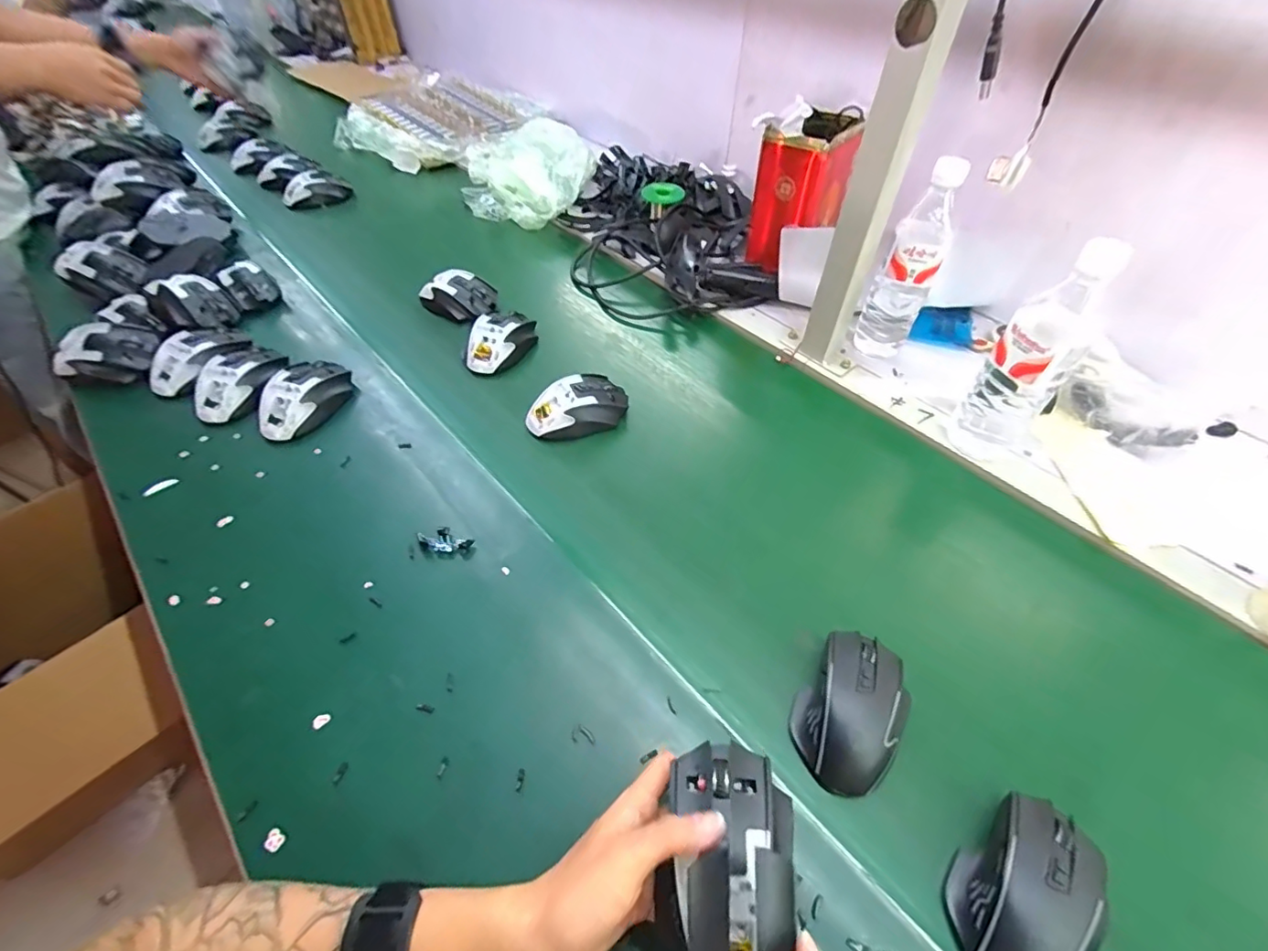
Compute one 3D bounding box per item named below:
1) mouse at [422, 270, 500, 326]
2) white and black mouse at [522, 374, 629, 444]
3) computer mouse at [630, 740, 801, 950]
[{"bbox_3d":[-0.244,-0.258,0.765,0.102,0.040,0.076,26,54,19],"label":"mouse"},{"bbox_3d":[-0.064,-0.076,0.623,0.117,0.044,0.070,-17,52,-15],"label":"white and black mouse"},{"bbox_3d":[0.047,0.204,0.277,0.070,0.041,0.126,10,54,8],"label":"computer mouse"}]

